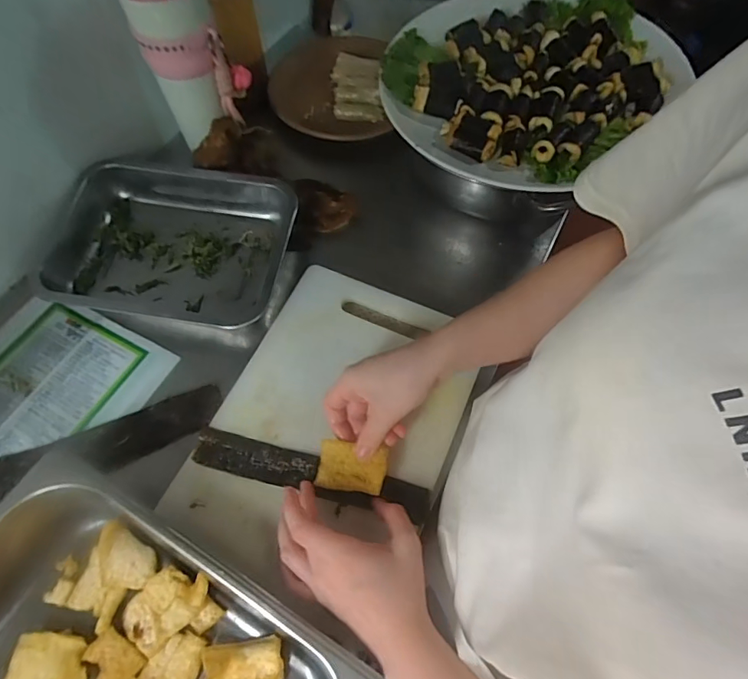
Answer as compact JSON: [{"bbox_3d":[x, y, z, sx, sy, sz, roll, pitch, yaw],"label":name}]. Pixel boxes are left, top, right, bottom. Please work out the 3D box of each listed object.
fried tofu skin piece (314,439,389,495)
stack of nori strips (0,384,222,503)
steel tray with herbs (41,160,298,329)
[{"bbox_3d":[-0.019,0.111,0.402,0.059,0.007,0.040,5,77,13],"label":"fried tofu skin piece"},{"bbox_3d":[-0.253,0.098,0.435,0.213,0.009,0.052,-21,64,-11],"label":"stack of nori strips"},{"bbox_3d":[-0.231,-0.106,0.520,0.271,0.058,0.189,10,63,5],"label":"steel tray with herbs"}]

